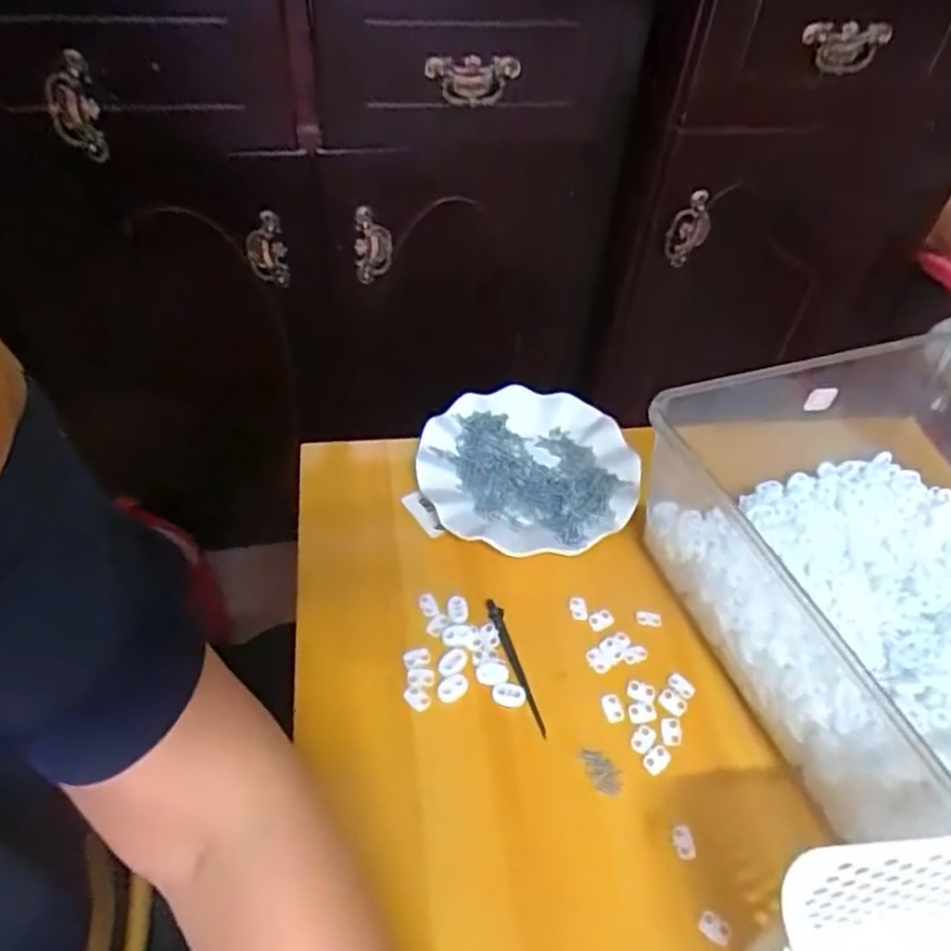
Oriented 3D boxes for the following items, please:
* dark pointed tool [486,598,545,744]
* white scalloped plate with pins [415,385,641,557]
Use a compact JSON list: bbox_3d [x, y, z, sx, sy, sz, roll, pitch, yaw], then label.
[{"bbox_3d":[0.027,0.130,0.503,0.010,0.005,0.103,-9,49,-14],"label":"dark pointed tool"},{"bbox_3d":[0.044,-0.003,0.615,0.178,0.023,0.175,3,48,-4],"label":"white scalloped plate with pins"}]

